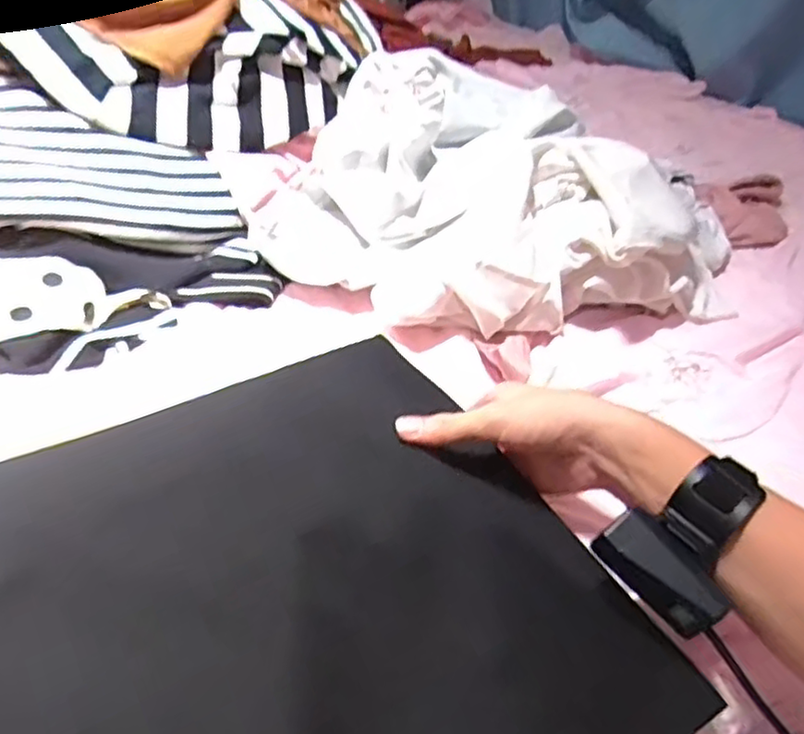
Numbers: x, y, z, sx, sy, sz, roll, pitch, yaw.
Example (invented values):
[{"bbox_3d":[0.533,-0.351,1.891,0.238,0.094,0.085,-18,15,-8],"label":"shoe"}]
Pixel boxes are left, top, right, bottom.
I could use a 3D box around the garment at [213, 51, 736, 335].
[{"bbox_3d":[0.118,-0.198,0.755,0.483,0.149,0.462,22,40,19],"label":"garment"}]

